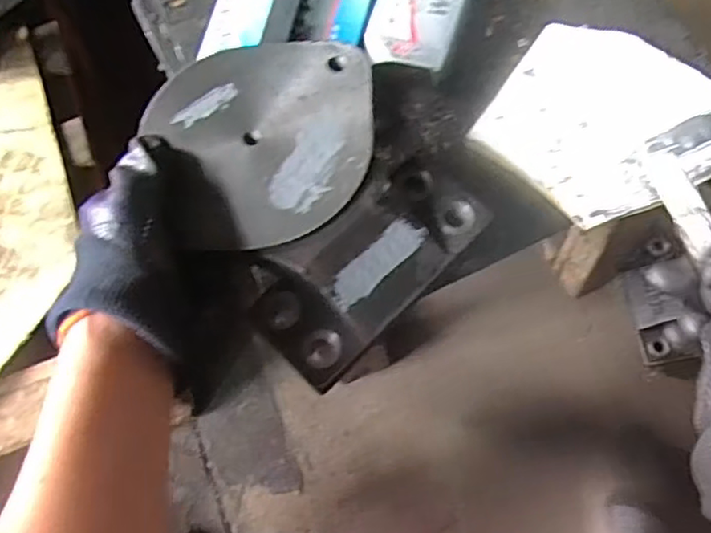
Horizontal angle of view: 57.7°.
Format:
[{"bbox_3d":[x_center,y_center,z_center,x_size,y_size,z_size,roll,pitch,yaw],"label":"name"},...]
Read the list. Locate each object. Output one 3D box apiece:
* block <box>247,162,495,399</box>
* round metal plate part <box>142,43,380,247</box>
[{"bbox_3d":[0.007,-0.006,0.359,0.140,0.030,0.067,-42,72,-13],"label":"block"},{"bbox_3d":[-0.052,-0.074,0.367,0.125,0.009,0.126,-7,68,0],"label":"round metal plate part"}]

